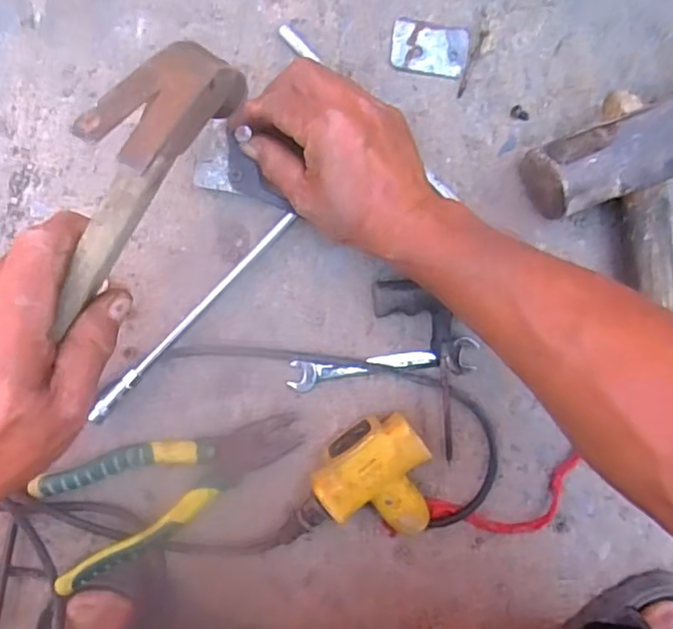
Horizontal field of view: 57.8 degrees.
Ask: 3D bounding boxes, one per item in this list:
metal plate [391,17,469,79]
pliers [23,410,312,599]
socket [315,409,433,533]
[{"bbox_3d":[0.066,-0.185,0.425,0.054,0.004,0.034,5,97,-6],"label":"metal plate"},{"bbox_3d":[-0.118,0.120,0.443,0.187,0.028,0.077,-24,78,-6],"label":"pliers"},{"bbox_3d":[0.034,0.122,0.447,0.081,0.038,0.092,-37,100,0],"label":"socket"}]

